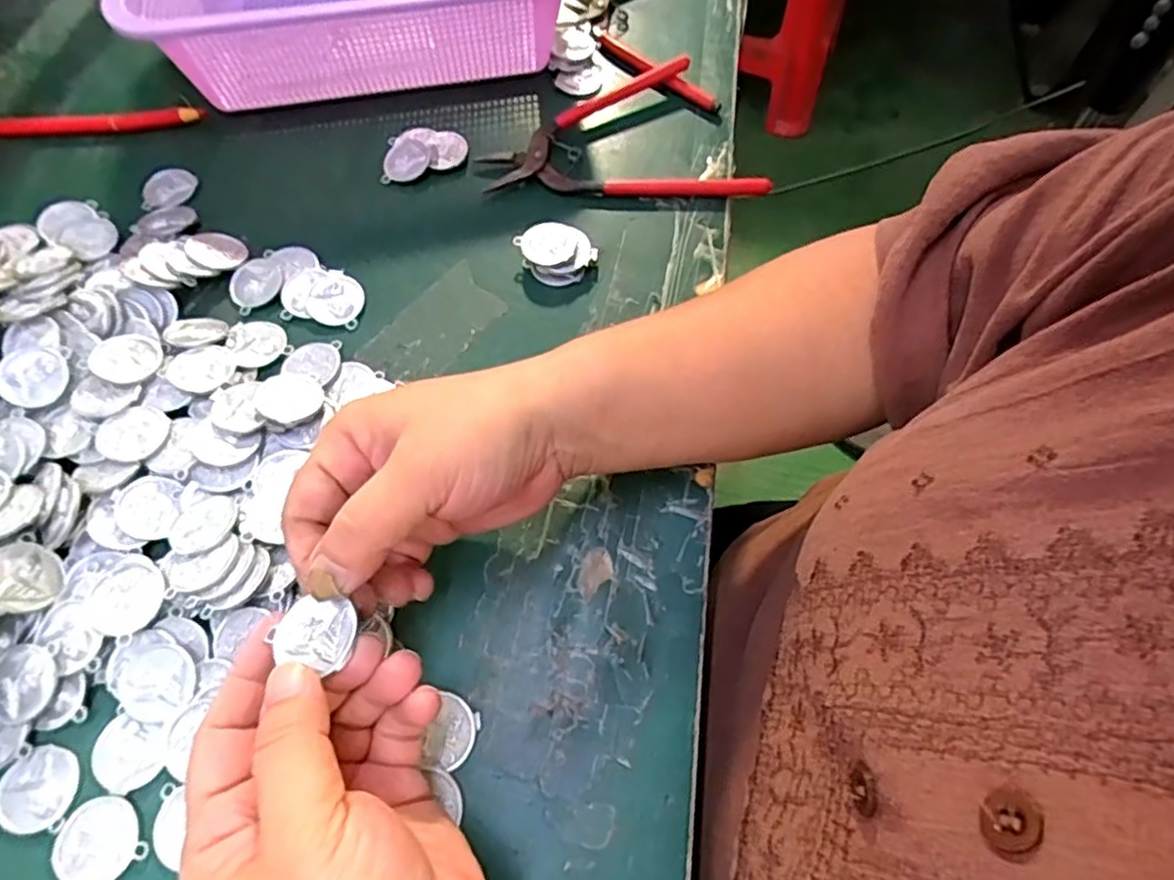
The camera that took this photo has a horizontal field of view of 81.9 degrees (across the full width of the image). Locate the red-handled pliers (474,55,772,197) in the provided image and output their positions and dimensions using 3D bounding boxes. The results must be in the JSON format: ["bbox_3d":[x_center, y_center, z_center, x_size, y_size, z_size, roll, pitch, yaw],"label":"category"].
[{"bbox_3d":[0.021,-0.191,0.411,0.165,0.015,0.102,0,63,0],"label":"red-handled pliers"}]

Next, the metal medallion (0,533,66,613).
[{"bbox_3d":[-0.233,0.057,0.278,0.029,0.004,0.028,36,37,-32],"label":"metal medallion"}]

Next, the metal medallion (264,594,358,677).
[{"bbox_3d":[-0.090,0.063,0.222,0.029,0.007,0.022,0,63,0],"label":"metal medallion"}]

